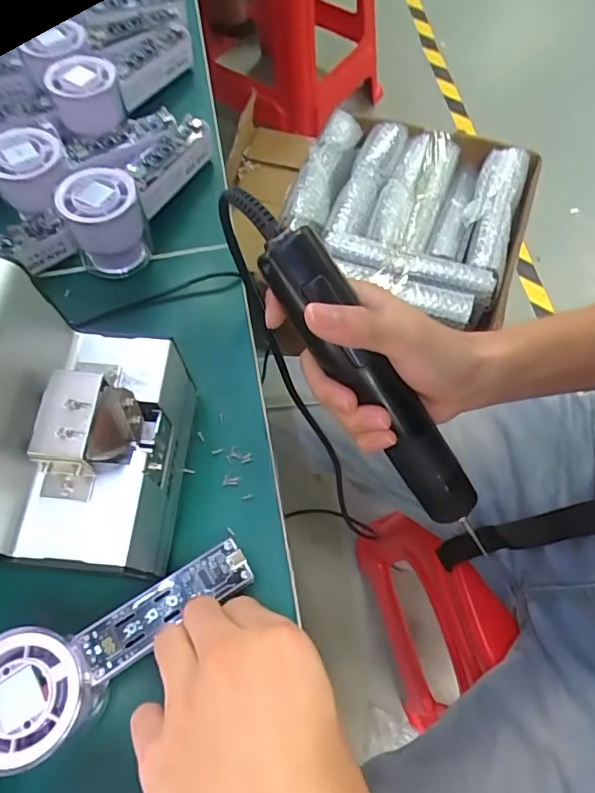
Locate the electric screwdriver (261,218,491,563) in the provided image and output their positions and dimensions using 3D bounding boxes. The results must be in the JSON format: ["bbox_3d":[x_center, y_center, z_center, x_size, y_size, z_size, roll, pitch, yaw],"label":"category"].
[{"bbox_3d":[0.049,-0.002,0.289,0.032,0.026,0.202,-39,105,-13],"label":"electric screwdriver"}]

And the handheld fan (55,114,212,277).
[{"bbox_3d":[-0.122,-0.162,0.390,0.055,0.055,0.149,22,70,12],"label":"handheld fan"}]

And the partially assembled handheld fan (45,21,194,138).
[{"bbox_3d":[-0.145,-0.275,0.441,0.042,0.044,0.142,25,58,13],"label":"partially assembled handheld fan"}]

